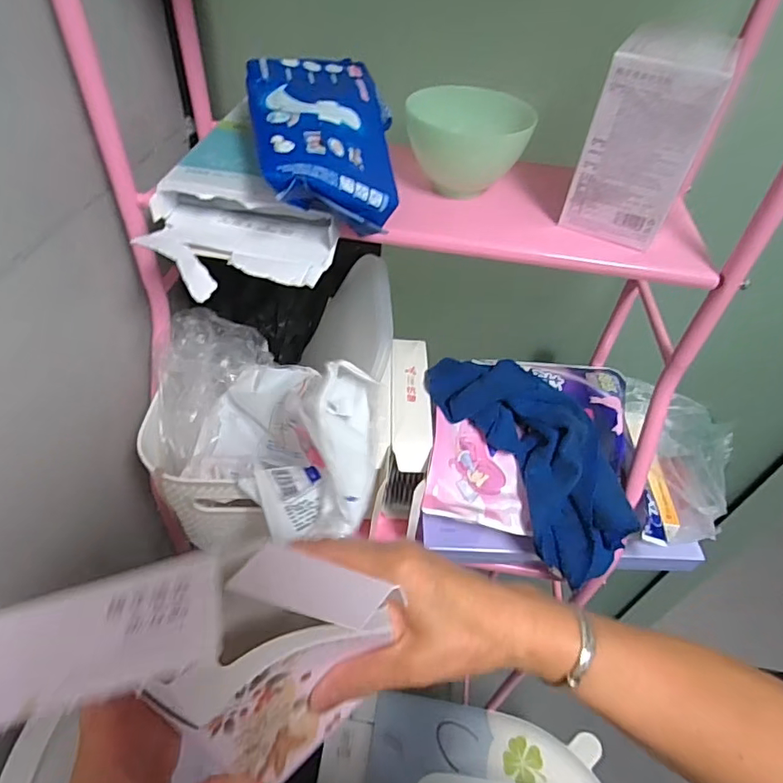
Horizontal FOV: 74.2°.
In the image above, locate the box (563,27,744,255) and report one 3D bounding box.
[{"bbox_3d":[0.176,-0.170,0.363,0.071,0.123,0.042,26,49,17],"label":"box"}]

